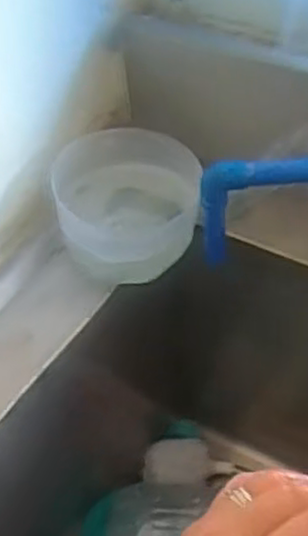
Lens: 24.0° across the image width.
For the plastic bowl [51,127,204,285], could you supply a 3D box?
[{"bbox_3d":[-0.024,-0.068,0.732,0.138,0.086,0.138,-2,47,3],"label":"plastic bowl"}]

